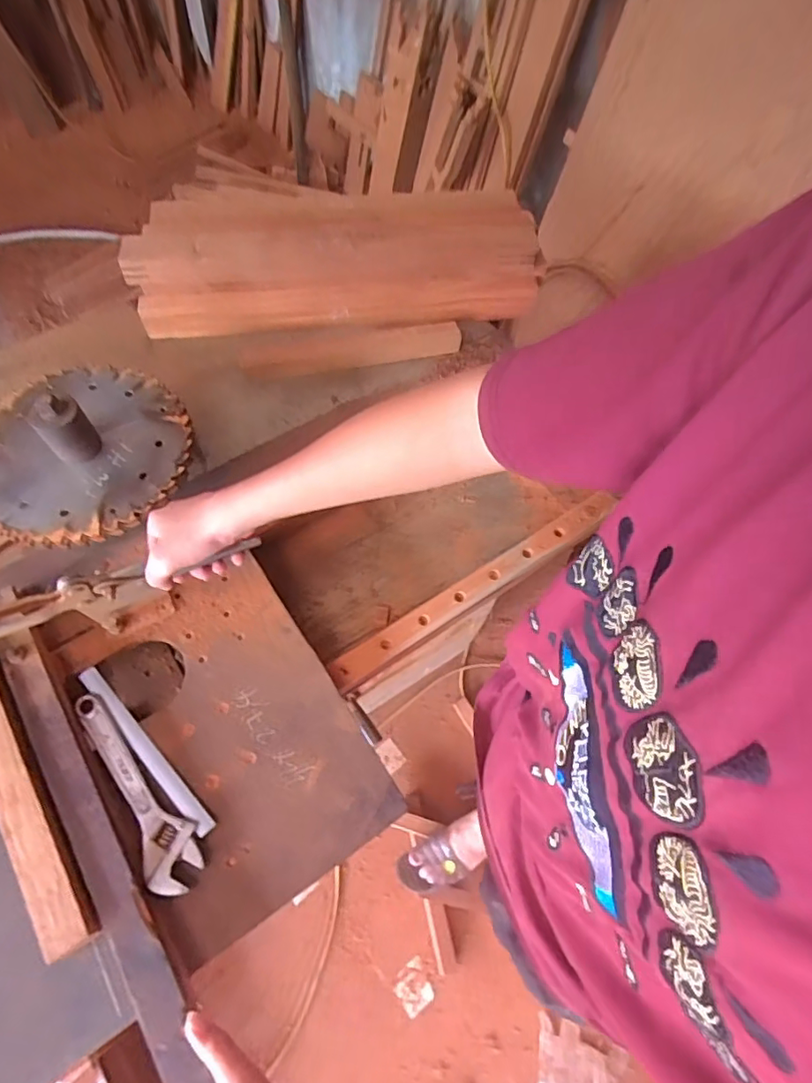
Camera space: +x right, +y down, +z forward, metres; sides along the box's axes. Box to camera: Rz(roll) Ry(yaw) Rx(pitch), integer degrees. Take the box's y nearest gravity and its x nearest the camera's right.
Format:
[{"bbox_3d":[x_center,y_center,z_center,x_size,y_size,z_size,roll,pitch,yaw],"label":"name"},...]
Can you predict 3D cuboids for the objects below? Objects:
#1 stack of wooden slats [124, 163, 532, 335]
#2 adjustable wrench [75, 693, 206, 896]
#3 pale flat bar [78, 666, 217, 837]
[{"bbox_3d":[-0.098,-0.432,0.838,0.580,0.111,0.195,-4,63,-5],"label":"stack of wooden slats"},{"bbox_3d":[-0.239,0.213,0.501,0.046,0.011,0.196,-31,68,-17],"label":"adjustable wrench"},{"bbox_3d":[-0.242,0.188,0.520,0.198,0.005,0.018,40,55,19],"label":"pale flat bar"}]

